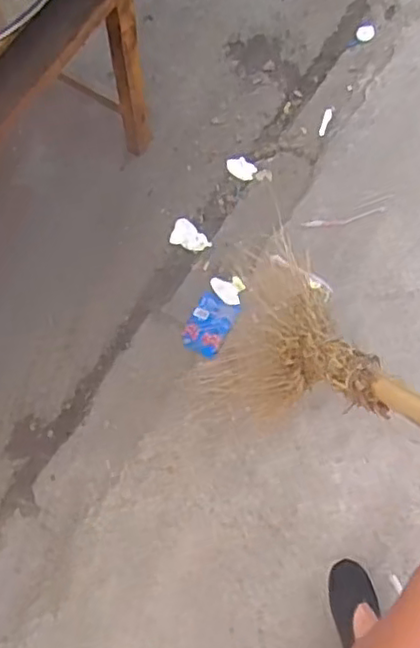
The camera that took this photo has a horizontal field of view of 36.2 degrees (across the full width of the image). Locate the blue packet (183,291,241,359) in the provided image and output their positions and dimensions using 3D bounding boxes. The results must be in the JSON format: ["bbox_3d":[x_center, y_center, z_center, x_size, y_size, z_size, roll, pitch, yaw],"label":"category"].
[{"bbox_3d":[0.001,0.001,1.398,0.093,0.016,0.134,21,77,19],"label":"blue packet"}]

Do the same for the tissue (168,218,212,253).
[{"bbox_3d":[-0.041,-0.203,1.484,0.094,0.021,0.059,19,73,6],"label":"tissue"}]

